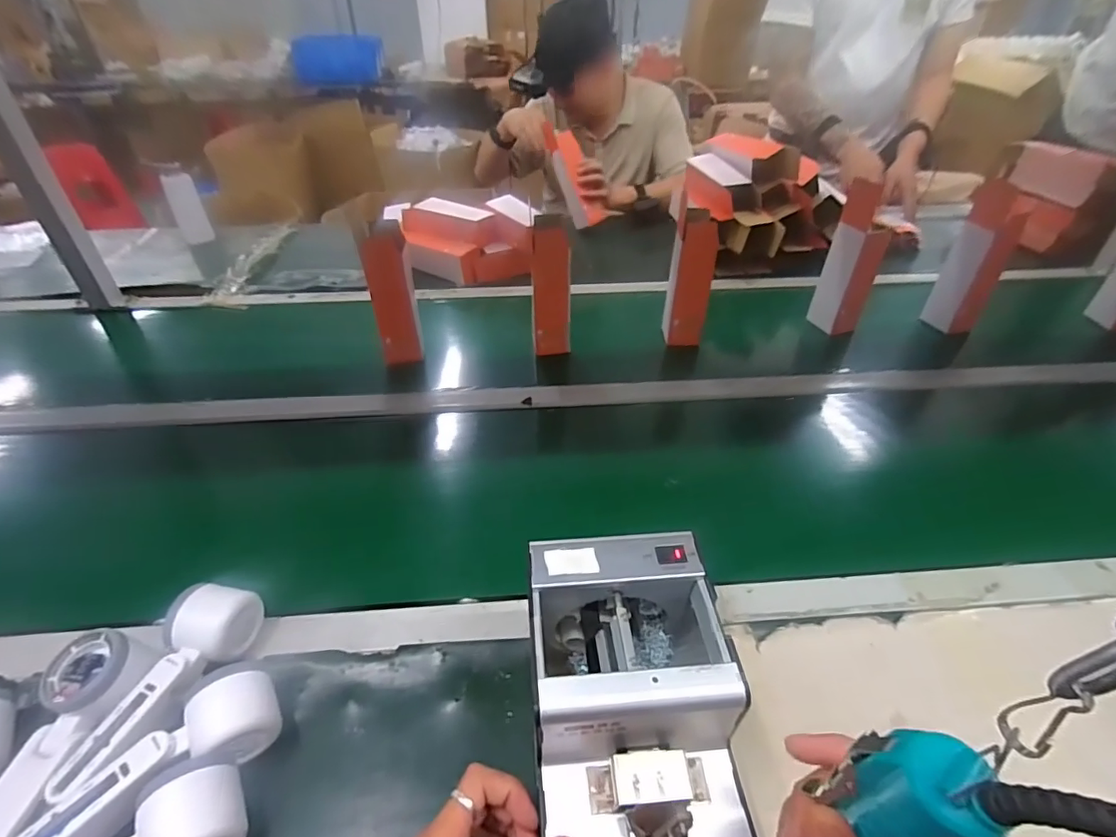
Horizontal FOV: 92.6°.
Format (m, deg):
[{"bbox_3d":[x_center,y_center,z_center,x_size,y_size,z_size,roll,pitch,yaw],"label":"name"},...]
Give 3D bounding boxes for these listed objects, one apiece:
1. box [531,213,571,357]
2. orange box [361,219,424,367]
[{"bbox_3d":[-0.010,-0.190,0.817,0.056,0.178,0.068,0,39,0],"label":"box"},{"bbox_3d":[-0.245,-0.186,0.795,0.059,0.192,0.075,-10,40,-12],"label":"orange box"}]

